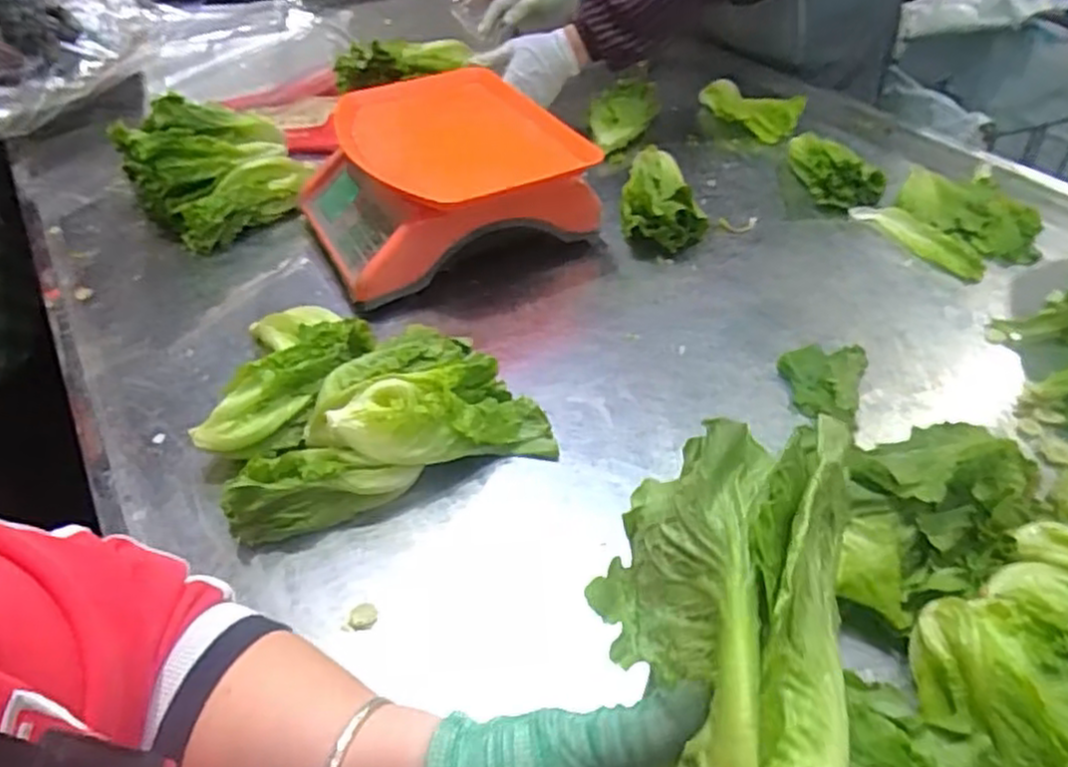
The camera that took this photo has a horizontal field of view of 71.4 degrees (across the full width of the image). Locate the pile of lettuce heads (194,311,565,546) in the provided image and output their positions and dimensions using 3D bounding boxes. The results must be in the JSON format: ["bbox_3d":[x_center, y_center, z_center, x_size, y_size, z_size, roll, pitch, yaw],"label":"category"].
[{"bbox_3d":[-0.155,-0.006,0.667,0.271,0.078,0.257,-17,45,-16],"label":"pile of lettuce heads"}]

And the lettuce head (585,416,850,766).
[{"bbox_3d":[0.078,0.101,0.292,0.102,0.064,0.190,5,52,8],"label":"lettuce head"}]

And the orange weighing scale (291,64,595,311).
[{"bbox_3d":[-0.113,-0.240,0.870,0.295,0.136,0.285,-18,45,-18],"label":"orange weighing scale"}]

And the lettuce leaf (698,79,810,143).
[{"bbox_3d":[0.323,-0.418,1.115,0.149,0.044,0.060,32,52,31],"label":"lettuce leaf"}]

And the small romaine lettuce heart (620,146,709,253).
[{"bbox_3d":[0.154,-0.226,0.900,0.095,0.066,0.162,2,43,4],"label":"small romaine lettuce heart"}]

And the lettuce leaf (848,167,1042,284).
[{"bbox_3d":[0.496,-0.198,0.883,0.158,0.029,0.183,-30,50,-28],"label":"lettuce leaf"}]

